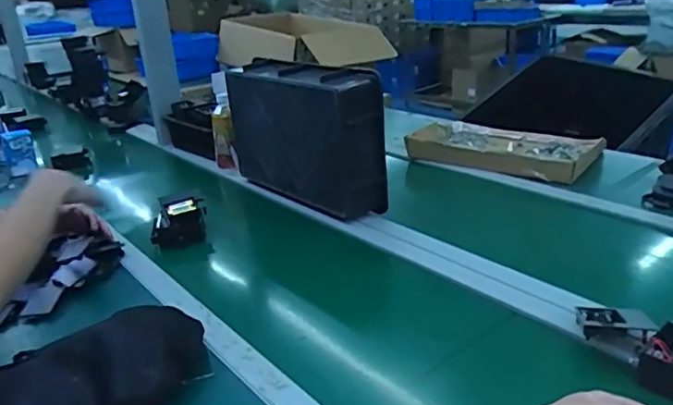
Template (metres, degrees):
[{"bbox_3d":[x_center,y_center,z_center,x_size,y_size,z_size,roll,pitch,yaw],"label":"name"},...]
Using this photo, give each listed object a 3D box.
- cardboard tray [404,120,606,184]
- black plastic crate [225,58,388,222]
[{"bbox_3d":[0.395,-0.135,1.314,0.417,0.057,0.298,13,28,33],"label":"cardboard tray"},{"bbox_3d":[-0.079,-0.152,1.160,0.107,0.263,0.476,-20,28,-33],"label":"black plastic crate"}]

